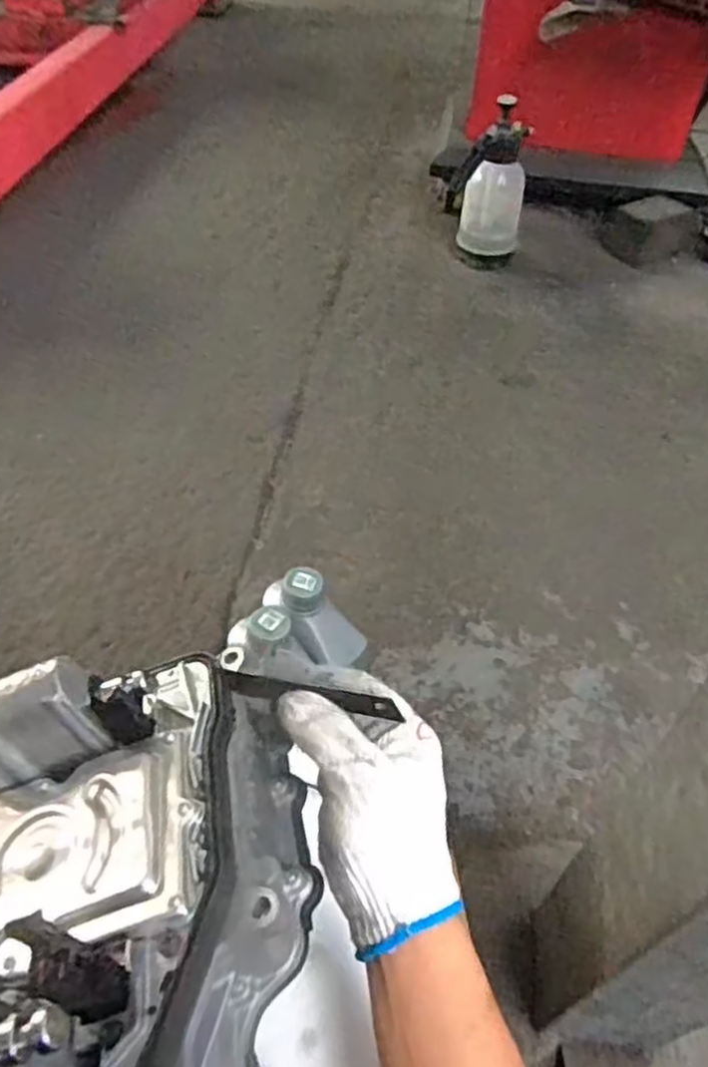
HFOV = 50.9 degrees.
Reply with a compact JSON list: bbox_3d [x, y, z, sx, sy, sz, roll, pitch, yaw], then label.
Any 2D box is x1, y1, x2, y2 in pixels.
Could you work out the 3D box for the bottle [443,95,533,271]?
[{"bbox_3d":[0.285,-0.741,1.609,0.163,0.318,0.163,8,46,4],"label":"bottle"}]

